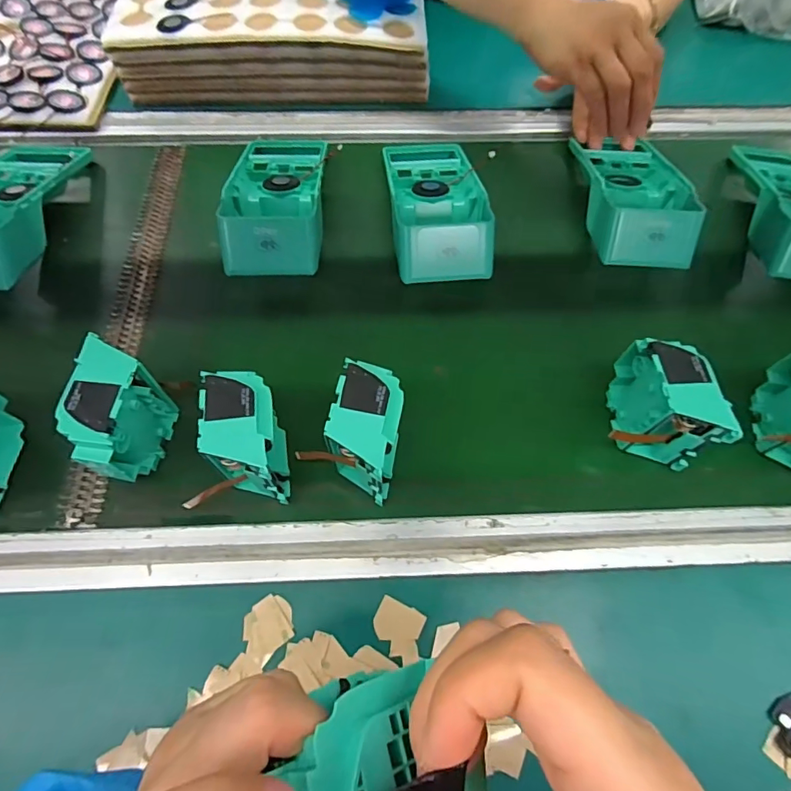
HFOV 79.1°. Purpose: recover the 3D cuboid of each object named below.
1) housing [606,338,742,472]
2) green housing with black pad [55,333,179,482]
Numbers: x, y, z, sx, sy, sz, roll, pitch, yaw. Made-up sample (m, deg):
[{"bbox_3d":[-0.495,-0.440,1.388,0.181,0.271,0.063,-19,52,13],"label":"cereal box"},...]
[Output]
[{"bbox_3d":[0.184,0.004,0.336,0.040,0.075,0.083,-5,64,-3],"label":"housing"},{"bbox_3d":[-0.187,0.017,0.322,0.042,0.074,0.081,8,64,3],"label":"green housing with black pad"}]

